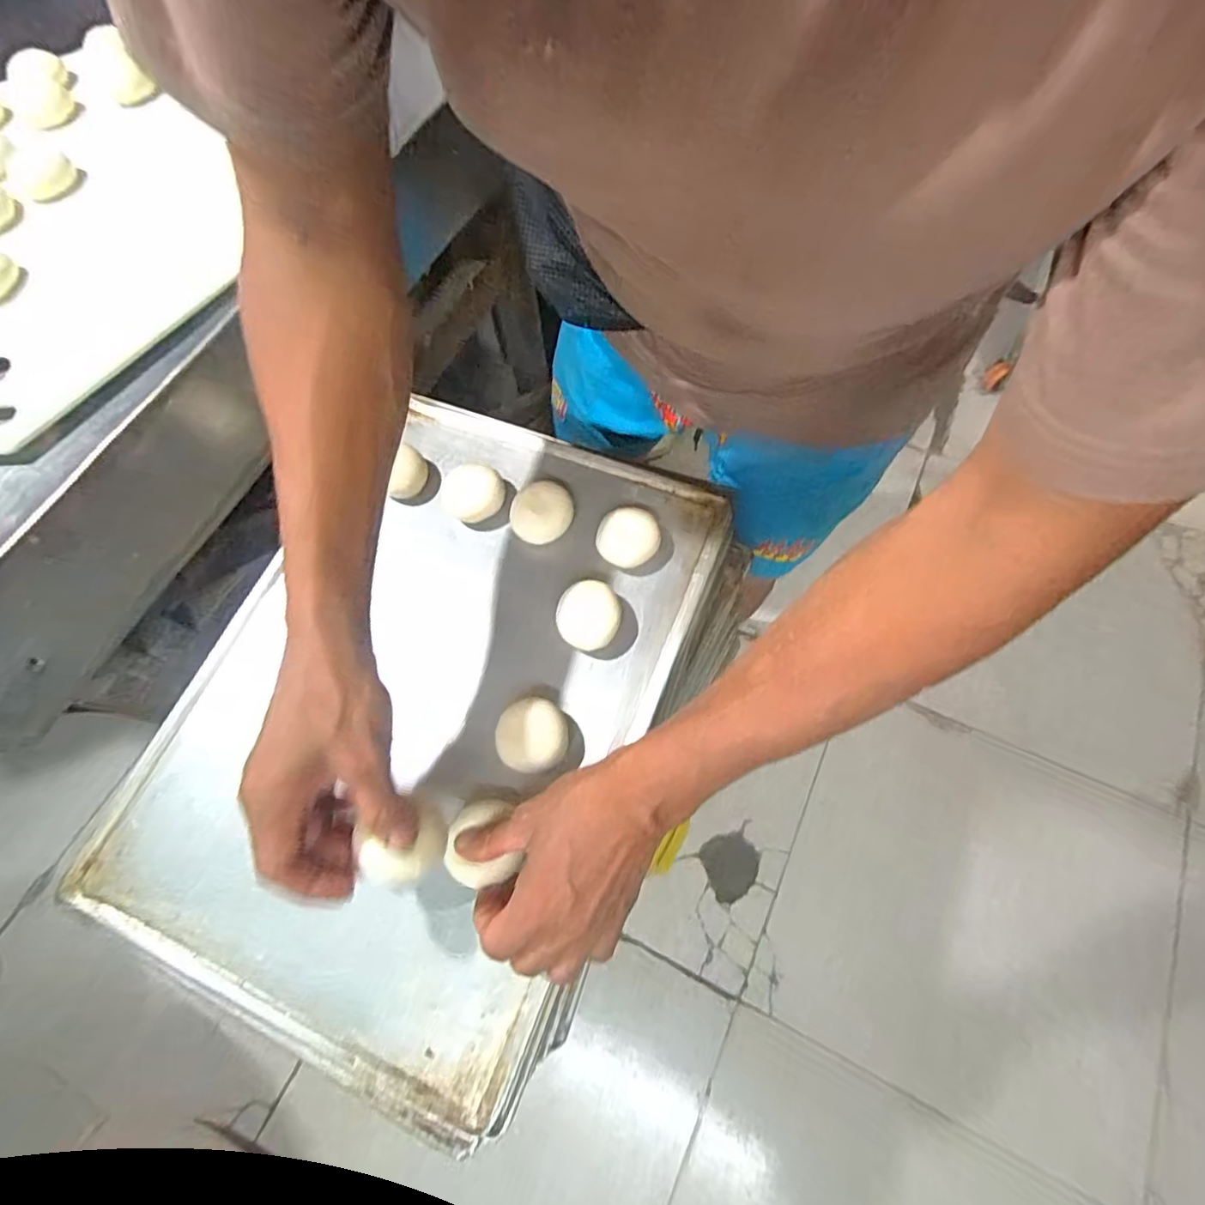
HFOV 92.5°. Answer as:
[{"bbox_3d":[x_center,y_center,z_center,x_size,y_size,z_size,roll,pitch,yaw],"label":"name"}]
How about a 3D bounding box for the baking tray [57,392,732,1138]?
[{"bbox_3d":[-0.129,0.058,0.437,0.333,0.050,0.471,22,72,10],"label":"baking tray"}]

